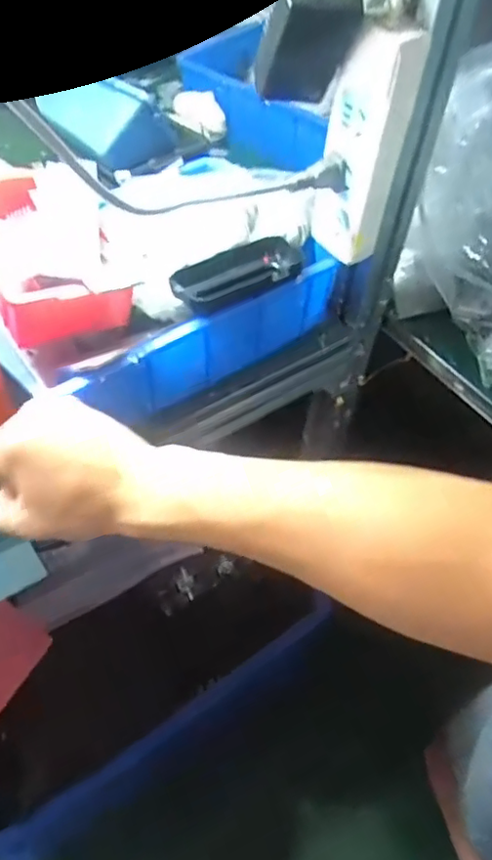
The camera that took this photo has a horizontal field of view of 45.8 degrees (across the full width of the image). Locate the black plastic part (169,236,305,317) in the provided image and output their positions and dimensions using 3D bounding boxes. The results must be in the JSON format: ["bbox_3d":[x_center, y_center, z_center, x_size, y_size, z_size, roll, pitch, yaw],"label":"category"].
[{"bbox_3d":[-0.007,-0.130,0.484,0.111,0.019,0.050,-28,60,-22],"label":"black plastic part"}]

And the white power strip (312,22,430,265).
[{"bbox_3d":[0.088,-0.212,0.439,0.029,0.167,0.052,-28,60,-22],"label":"white power strip"}]

